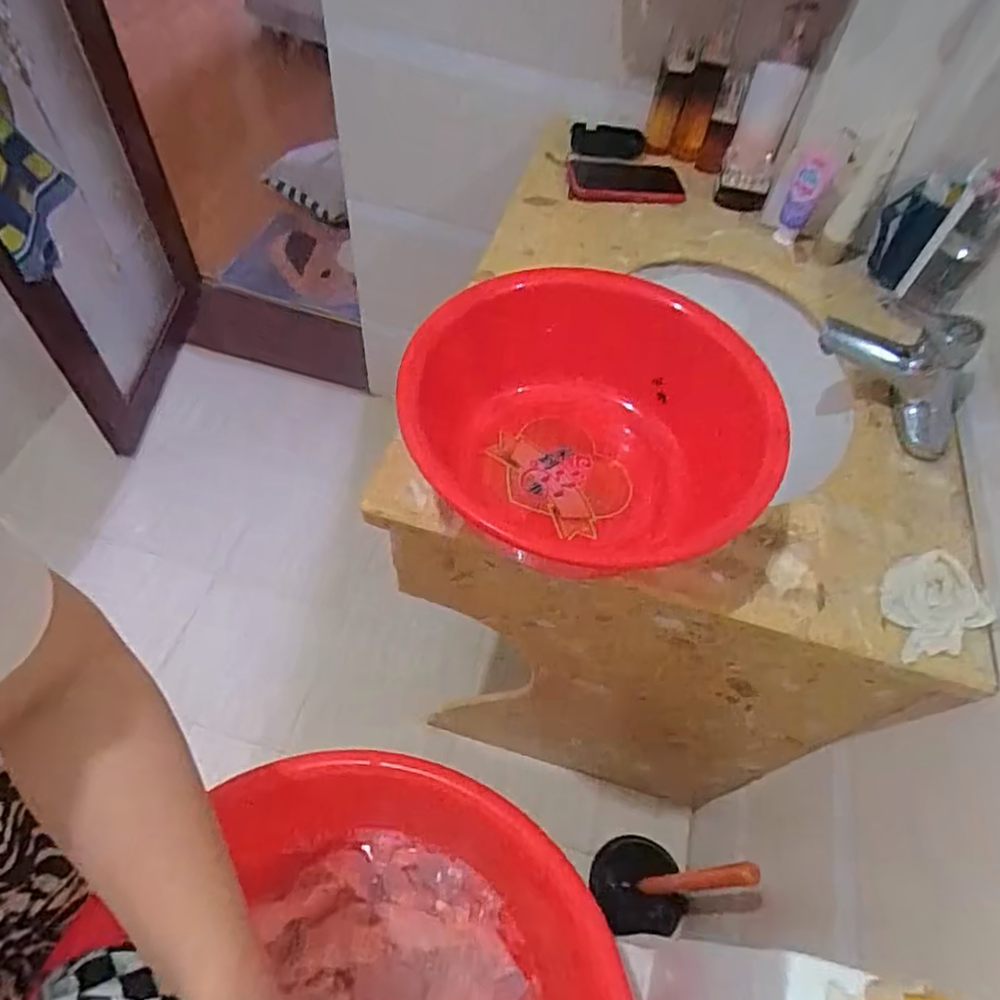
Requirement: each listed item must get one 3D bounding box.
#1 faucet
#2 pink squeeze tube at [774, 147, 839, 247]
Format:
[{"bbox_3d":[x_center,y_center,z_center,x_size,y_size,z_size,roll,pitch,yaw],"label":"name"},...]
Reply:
[{"bbox_3d":[0.435,-0.146,0.701,0.083,0.127,0.167,-35,66,-24],"label":"faucet"},{"bbox_3d":[0.409,-0.407,0.889,0.043,0.124,0.025,24,58,11],"label":"pink squeeze tube"}]

